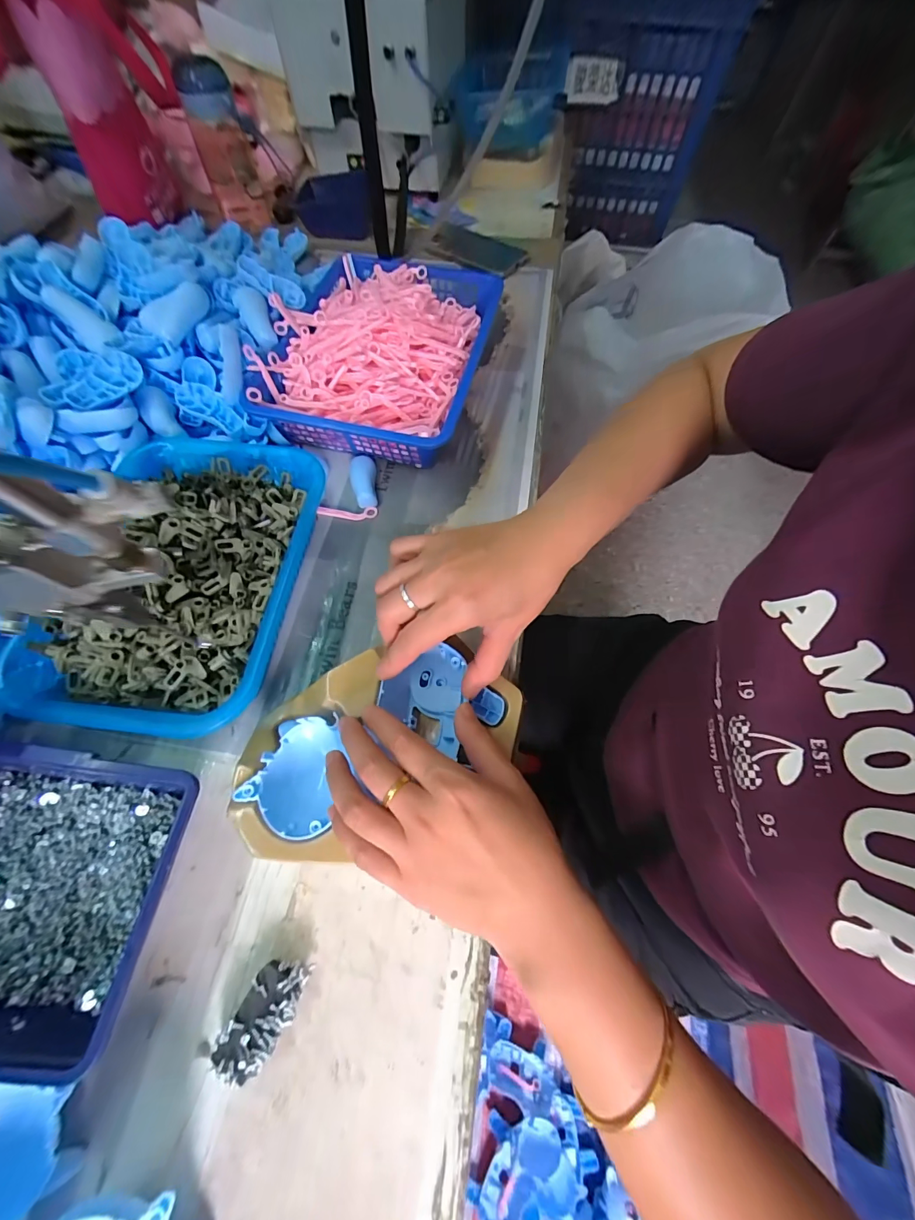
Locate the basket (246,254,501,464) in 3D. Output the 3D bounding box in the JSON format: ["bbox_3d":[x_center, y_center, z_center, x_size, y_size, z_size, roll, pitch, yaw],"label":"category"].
[{"bbox_3d":[-0.087,-0.290,0.459,0.223,0.072,0.291,13,65,5],"label":"basket"}]

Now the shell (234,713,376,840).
[{"bbox_3d":[-0.104,0.107,0.269,0.060,0.018,0.070,18,65,7],"label":"shell"}]

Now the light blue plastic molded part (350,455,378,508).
[{"bbox_3d":[-0.098,-0.134,0.422,0.026,0.013,0.062,-7,65,-5],"label":"light blue plastic molded part"}]

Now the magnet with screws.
[{"bbox_3d":[-0.116,0.243,0.243,0.030,0.018,0.058,28,67,12],"label":"magnet with screws"}]

